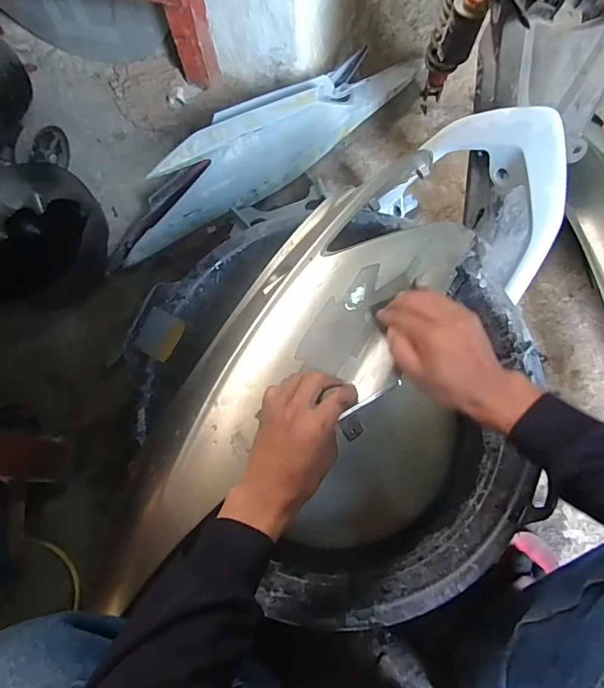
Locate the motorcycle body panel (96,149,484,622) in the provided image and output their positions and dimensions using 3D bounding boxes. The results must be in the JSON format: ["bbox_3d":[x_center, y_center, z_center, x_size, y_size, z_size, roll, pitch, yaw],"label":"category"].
[{"bbox_3d":[-0.007,0.008,0.494,0.184,0.067,0.577,37,76,12],"label":"motorcycle body panel"}]

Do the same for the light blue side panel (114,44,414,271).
[{"bbox_3d":[-0.062,-0.367,0.825,0.680,0.140,0.114,-36,75,-10],"label":"light blue side panel"}]

